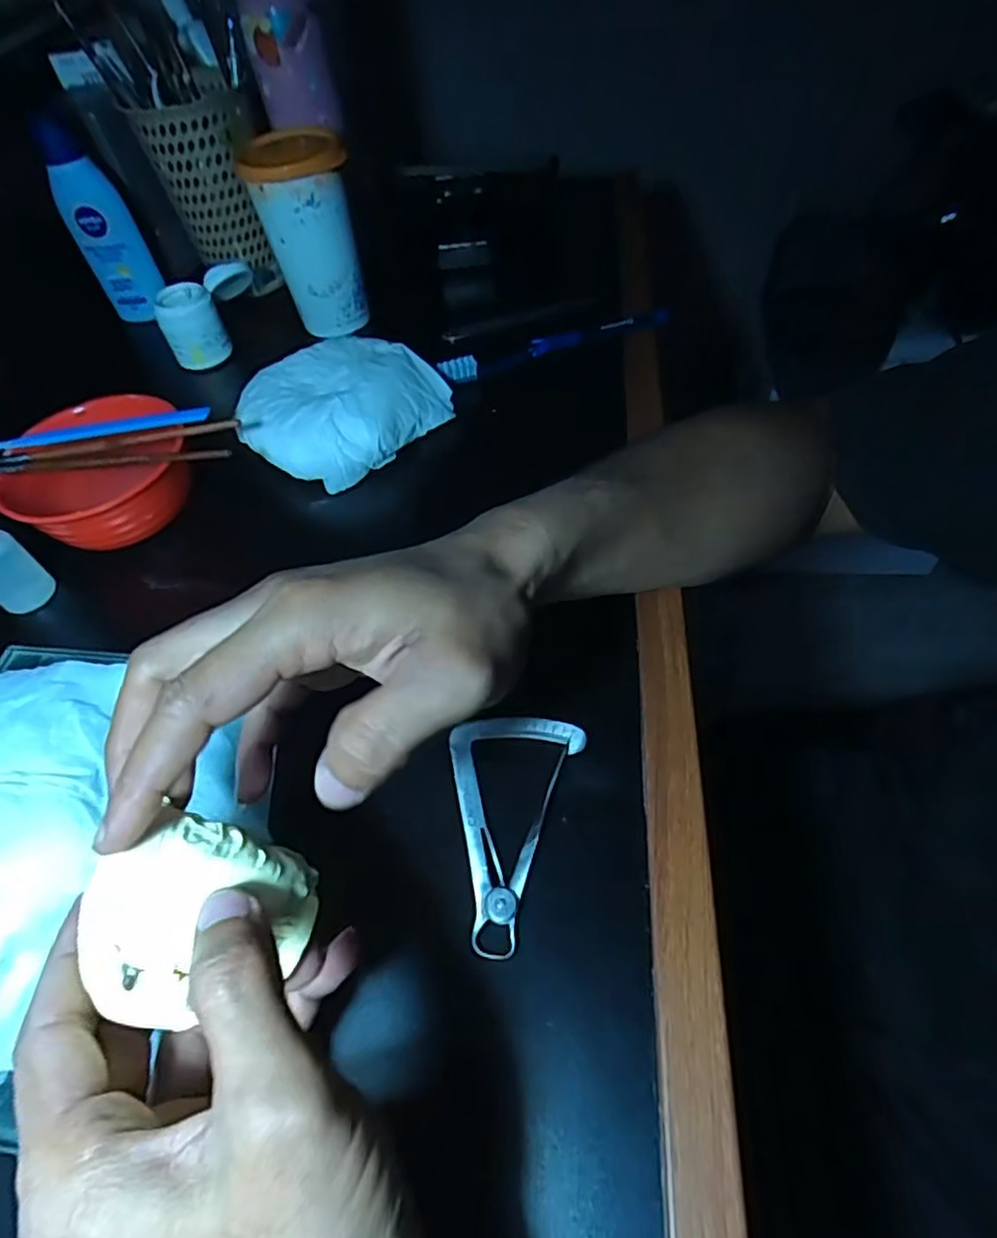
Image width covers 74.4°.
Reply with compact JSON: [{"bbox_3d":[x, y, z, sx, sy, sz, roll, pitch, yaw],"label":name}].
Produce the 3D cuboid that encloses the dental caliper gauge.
[{"bbox_3d":[-0.004,0.084,0.283,0.057,0.004,0.101,15,55,16],"label":"dental caliper gauge"}]

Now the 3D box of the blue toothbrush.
[{"bbox_3d":[0.045,-0.204,0.487,0.180,0.020,0.011,-18,53,-8],"label":"blue toothbrush"}]

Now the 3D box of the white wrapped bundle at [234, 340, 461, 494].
[{"bbox_3d":[-0.108,-0.139,0.451,0.112,0.059,0.115,29,60,25],"label":"white wrapped bundle"}]

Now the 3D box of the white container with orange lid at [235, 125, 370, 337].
[{"bbox_3d":[-0.141,-0.292,0.503,0.067,0.124,0.064,-13,53,-5],"label":"white container with orange lid"}]

